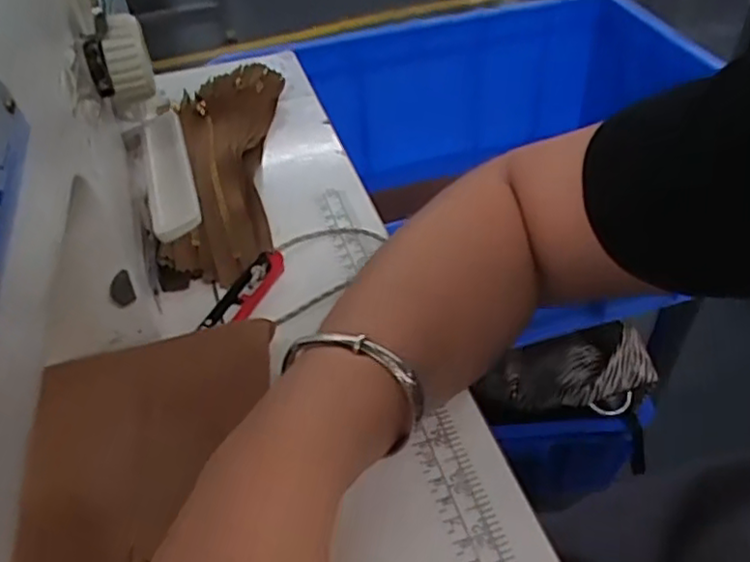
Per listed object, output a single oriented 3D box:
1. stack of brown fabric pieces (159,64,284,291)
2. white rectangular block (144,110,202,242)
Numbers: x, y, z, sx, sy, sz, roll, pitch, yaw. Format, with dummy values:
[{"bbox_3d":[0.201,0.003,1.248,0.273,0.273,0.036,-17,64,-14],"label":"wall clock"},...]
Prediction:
[{"bbox_3d":[-0.107,-0.082,0.468,0.072,0.032,0.207,-4,44,-1],"label":"stack of brown fabric pieces"},{"bbox_3d":[-0.110,-0.059,0.366,0.023,0.014,0.096,-13,45,-11],"label":"white rectangular block"}]

